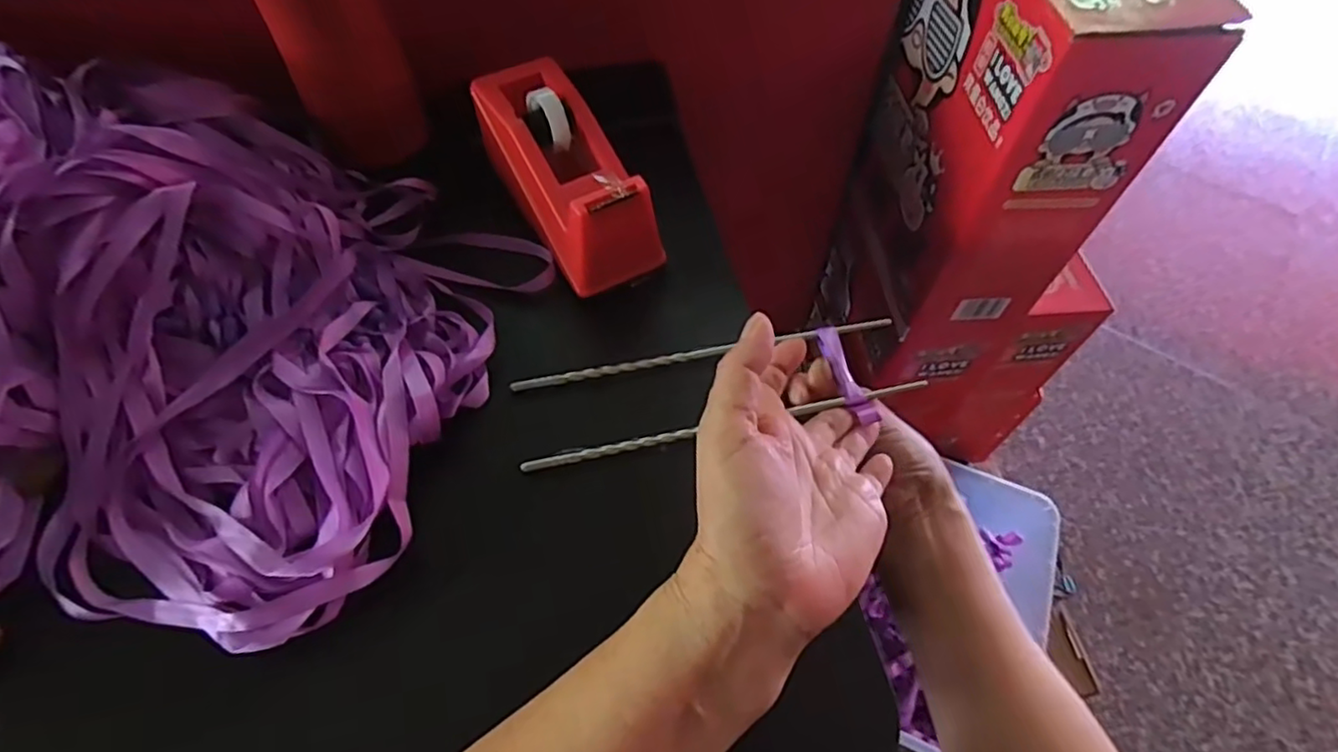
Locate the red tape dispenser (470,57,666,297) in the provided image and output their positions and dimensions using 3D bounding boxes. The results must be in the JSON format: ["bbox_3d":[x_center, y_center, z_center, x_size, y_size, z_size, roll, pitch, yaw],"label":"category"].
[{"bbox_3d":[-0.066,-0.126,0.390,0.061,0.057,0.150,-27,61,-17],"label":"red tape dispenser"}]

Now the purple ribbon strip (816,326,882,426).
[{"bbox_3d":[0.098,-0.003,0.359,0.012,0.005,0.064,-10,55,-8],"label":"purple ribbon strip"}]

